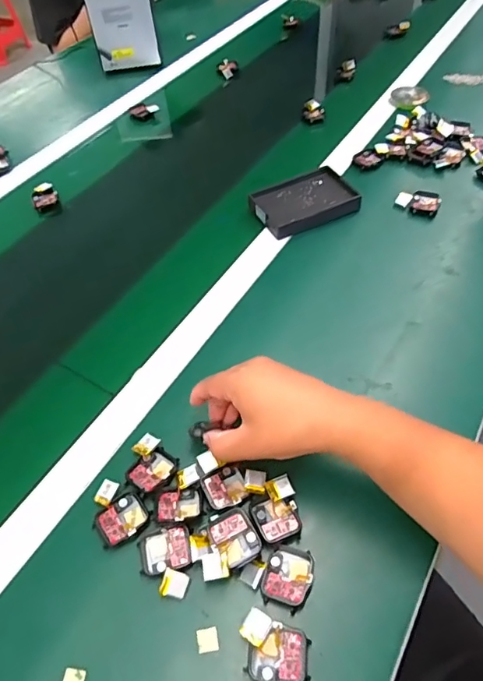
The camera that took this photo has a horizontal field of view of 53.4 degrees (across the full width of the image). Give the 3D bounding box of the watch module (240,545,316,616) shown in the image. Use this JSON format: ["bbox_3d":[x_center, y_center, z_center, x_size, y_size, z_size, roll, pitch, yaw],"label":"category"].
[{"bbox_3d":[0.031,0.193,0.399,0.054,0.015,0.045,17,56,15],"label":"watch module"}]

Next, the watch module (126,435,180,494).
[{"bbox_3d":[-0.088,0.118,0.456,0.045,0.007,0.049,-39,60,-23],"label":"watch module"}]

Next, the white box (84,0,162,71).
[{"bbox_3d":[-0.242,-0.656,0.985,0.127,0.137,0.107,-12,52,-5],"label":"white box"}]

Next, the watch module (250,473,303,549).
[{"bbox_3d":[0.030,0.150,0.426,0.041,0.011,0.053,-14,54,-7],"label":"watch module"}]

